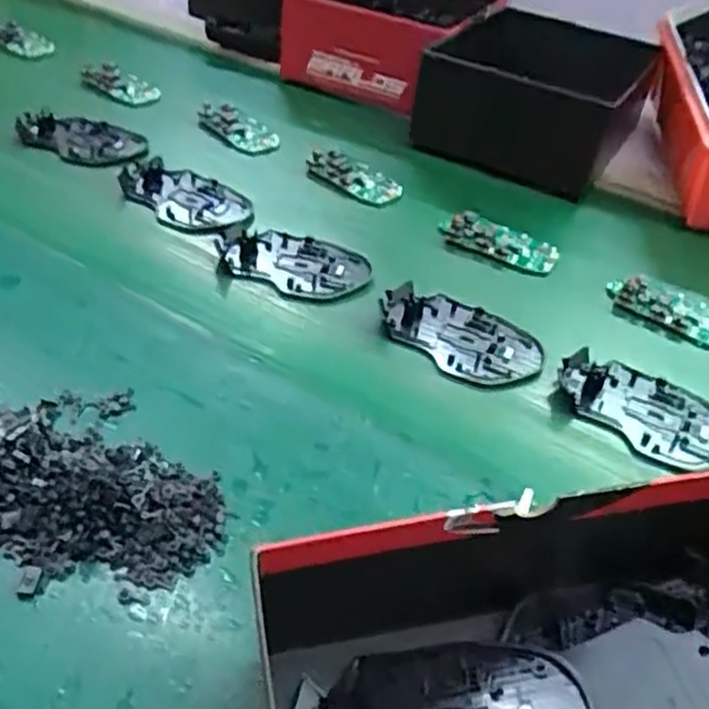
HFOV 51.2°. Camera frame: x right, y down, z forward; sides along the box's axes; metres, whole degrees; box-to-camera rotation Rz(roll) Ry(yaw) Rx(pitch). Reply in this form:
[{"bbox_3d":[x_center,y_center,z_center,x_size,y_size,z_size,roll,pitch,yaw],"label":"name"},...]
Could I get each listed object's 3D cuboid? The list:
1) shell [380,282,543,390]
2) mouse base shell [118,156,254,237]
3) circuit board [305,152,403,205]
[{"bbox_3d":[0.074,-0.015,0.516,0.114,0.011,0.069,27,46,21],"label":"shell"},{"bbox_3d":[-0.140,-0.131,0.620,0.126,0.012,0.070,28,46,21],"label":"mouse base shell"},{"bbox_3d":[-0.002,-0.161,0.668,0.093,0.016,0.035,27,46,21],"label":"circuit board"}]

